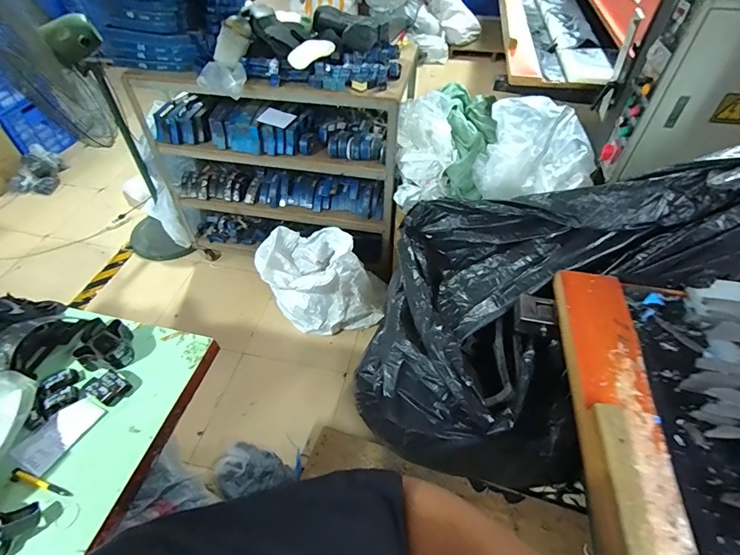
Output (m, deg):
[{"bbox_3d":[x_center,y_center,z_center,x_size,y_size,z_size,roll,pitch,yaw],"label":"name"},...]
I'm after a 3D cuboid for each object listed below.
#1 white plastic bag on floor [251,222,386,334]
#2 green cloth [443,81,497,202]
[{"bbox_3d":[-0.233,-0.017,1.789,0.545,0.545,0.310,14,52,7],"label":"white plastic bag on floor"},{"bbox_3d":[0.400,-0.587,1.648,0.211,0.127,0.543,6,82,1],"label":"green cloth"}]

